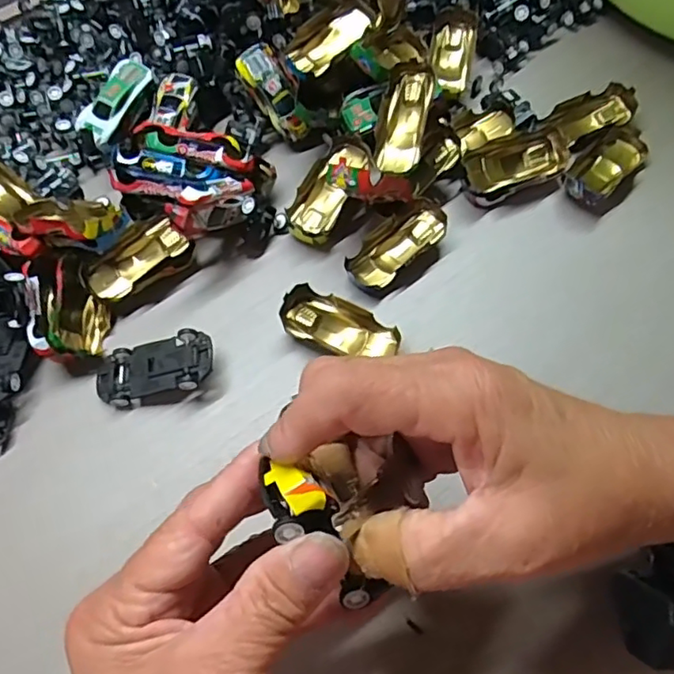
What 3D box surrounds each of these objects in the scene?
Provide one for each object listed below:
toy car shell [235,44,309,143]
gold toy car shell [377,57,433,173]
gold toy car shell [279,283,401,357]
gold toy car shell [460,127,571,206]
[{"bbox_3d":[-0.038,-0.154,0.374,0.024,0.016,0.061,-34,101,-14],"label":"toy car shell"},{"bbox_3d":[0.039,-0.129,0.351,0.025,0.015,0.063,11,90,4],"label":"gold toy car shell"},{"bbox_3d":[0.002,-0.005,0.317,0.063,0.014,0.027,19,65,12],"label":"gold toy car shell"},{"bbox_3d":[0.108,-0.103,0.359,0.065,0.020,0.032,-19,63,-7],"label":"gold toy car shell"}]

